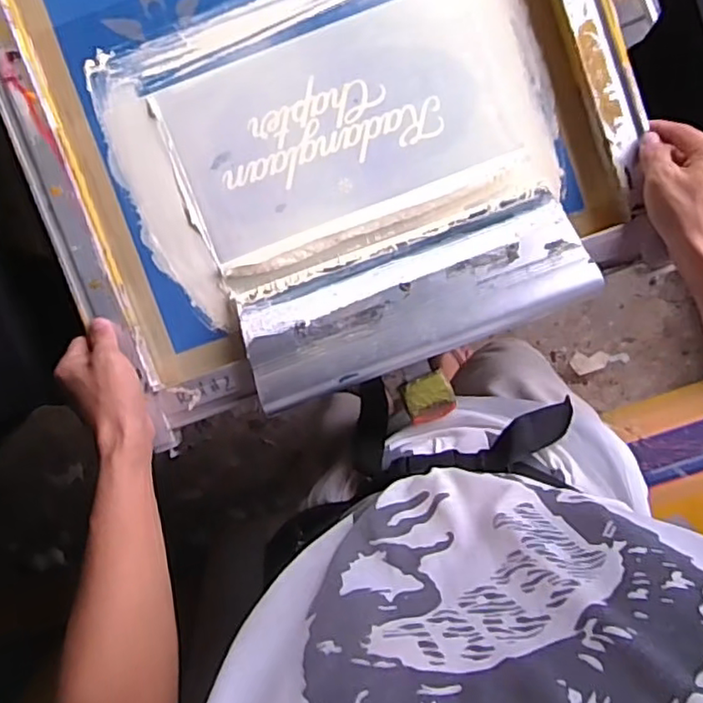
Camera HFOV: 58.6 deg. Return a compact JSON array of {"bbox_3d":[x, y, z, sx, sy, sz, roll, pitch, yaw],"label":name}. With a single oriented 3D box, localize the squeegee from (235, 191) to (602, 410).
[{"bbox_3d":[0.055,-0.042,0.562,0.300,0.035,0.111,-20,65,3],"label":"squeegee"}]

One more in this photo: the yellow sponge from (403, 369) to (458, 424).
[{"bbox_3d":[0.070,0.041,0.565,0.043,0.013,0.039,-23,97,0],"label":"yellow sponge"}]

